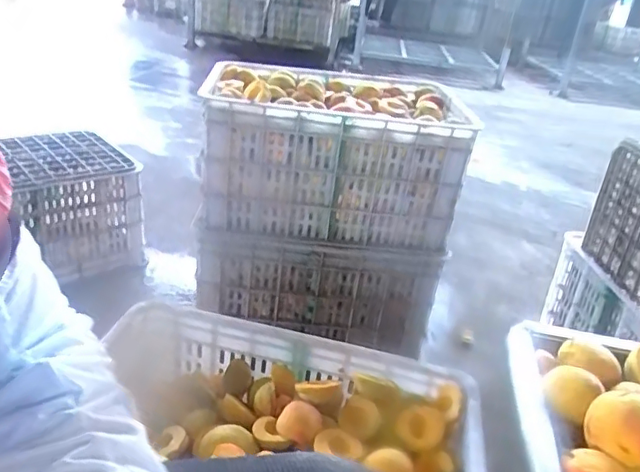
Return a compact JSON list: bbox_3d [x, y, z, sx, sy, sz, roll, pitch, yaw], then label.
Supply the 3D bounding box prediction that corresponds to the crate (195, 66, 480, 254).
[{"bbox_3d":[0.029,-0.177,1.221,0.508,0.271,0.346,6,27,-1],"label":"crate"}]

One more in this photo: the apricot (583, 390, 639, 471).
[{"bbox_3d":[0.251,0.155,0.458,0.058,0.043,0.053,12,27,9],"label":"apricot"}]

